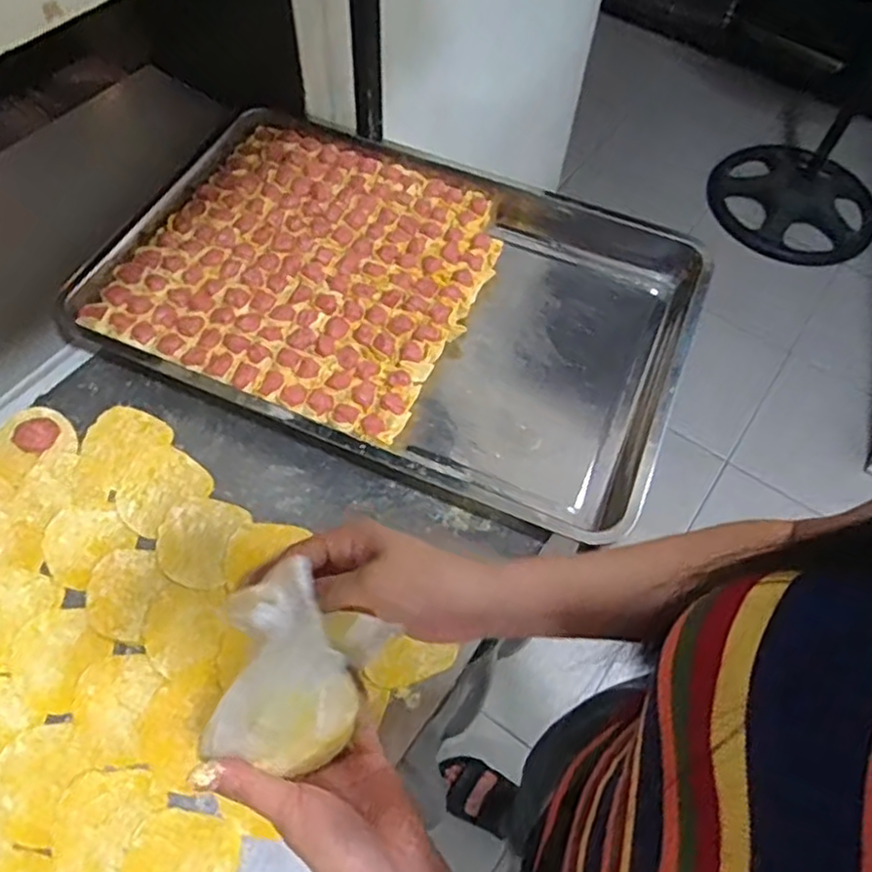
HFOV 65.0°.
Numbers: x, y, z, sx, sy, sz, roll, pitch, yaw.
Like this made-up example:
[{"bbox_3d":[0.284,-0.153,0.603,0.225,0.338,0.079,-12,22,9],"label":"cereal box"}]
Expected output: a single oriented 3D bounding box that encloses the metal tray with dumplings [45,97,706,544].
[{"bbox_3d":[-0.041,-0.155,0.730,0.597,0.050,0.406,23,61,8],"label":"metal tray with dumplings"}]

